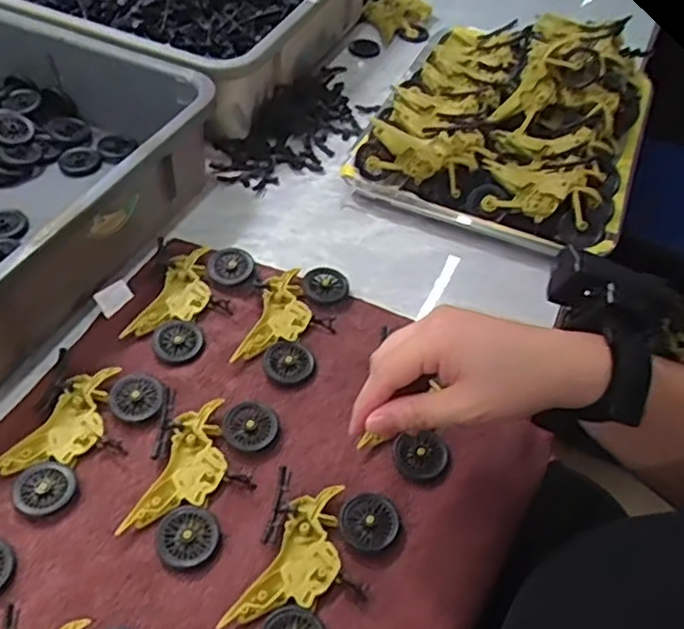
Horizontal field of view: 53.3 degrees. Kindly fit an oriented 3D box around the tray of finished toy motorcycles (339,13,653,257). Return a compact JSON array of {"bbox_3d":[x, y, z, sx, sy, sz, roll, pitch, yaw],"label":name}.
[{"bbox_3d":[0.185,-0.219,0.702,0.255,0.078,0.354,20,51,13],"label":"tray of finished toy motorcycles"}]

